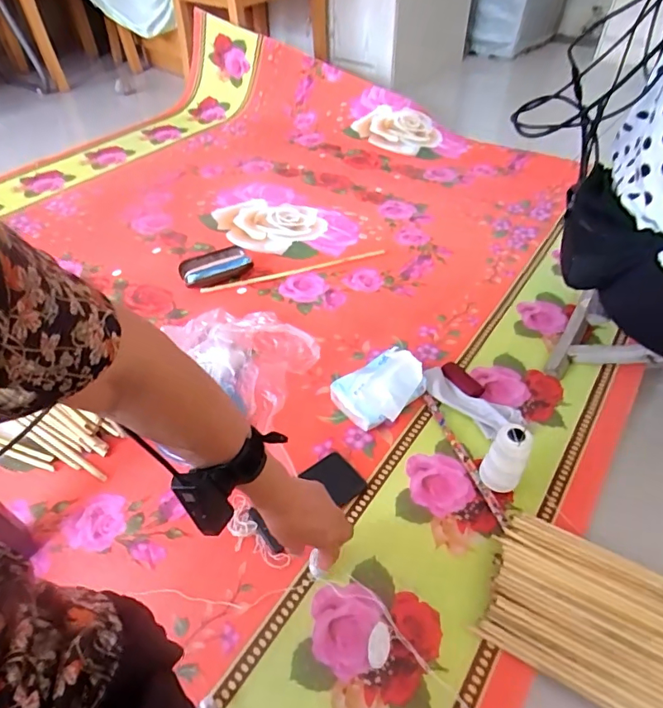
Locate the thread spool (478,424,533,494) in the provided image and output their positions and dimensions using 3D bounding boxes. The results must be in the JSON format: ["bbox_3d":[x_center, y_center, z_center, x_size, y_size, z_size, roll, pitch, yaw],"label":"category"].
[{"bbox_3d":[0.247,0.151,0.677,0.053,0.118,0.043,19,48,19],"label":"thread spool"}]

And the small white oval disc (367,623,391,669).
[{"bbox_3d":[0.056,0.343,0.559,0.026,0.017,0.045,7,45,9],"label":"small white oval disc"}]

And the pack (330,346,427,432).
[{"bbox_3d":[0.088,0.060,0.820,0.156,0.055,0.110,-25,49,-22],"label":"pack"}]

